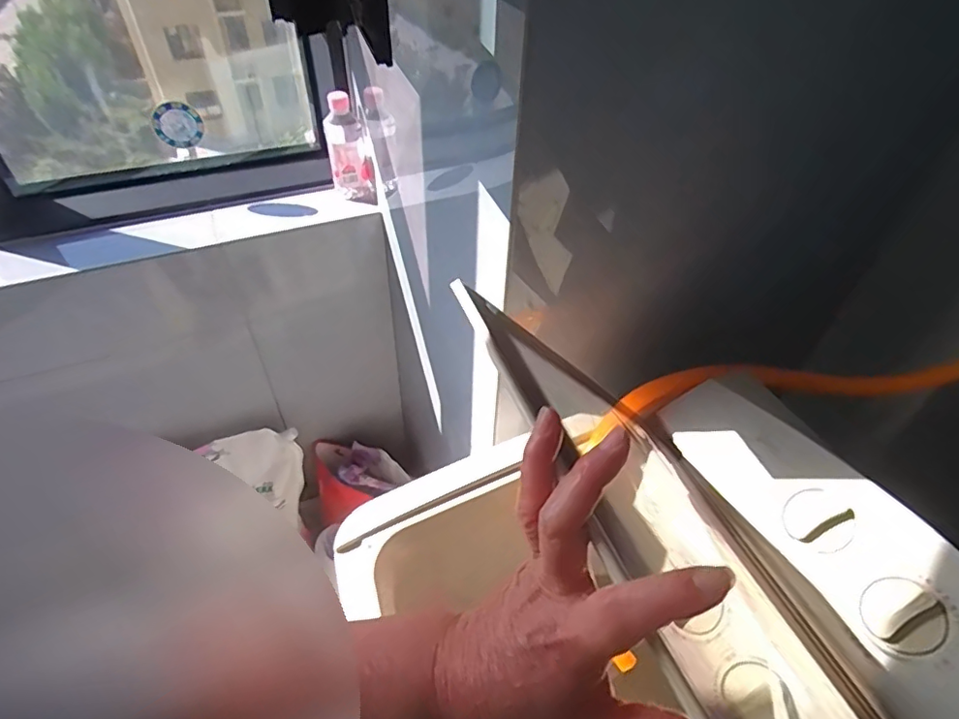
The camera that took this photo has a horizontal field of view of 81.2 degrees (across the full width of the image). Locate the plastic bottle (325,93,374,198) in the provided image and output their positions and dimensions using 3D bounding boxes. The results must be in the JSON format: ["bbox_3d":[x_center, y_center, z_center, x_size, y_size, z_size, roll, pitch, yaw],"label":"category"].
[{"bbox_3d":[-0.224,-0.361,0.959,0.067,0.165,0.057,-13,48,-14],"label":"plastic bottle"}]

